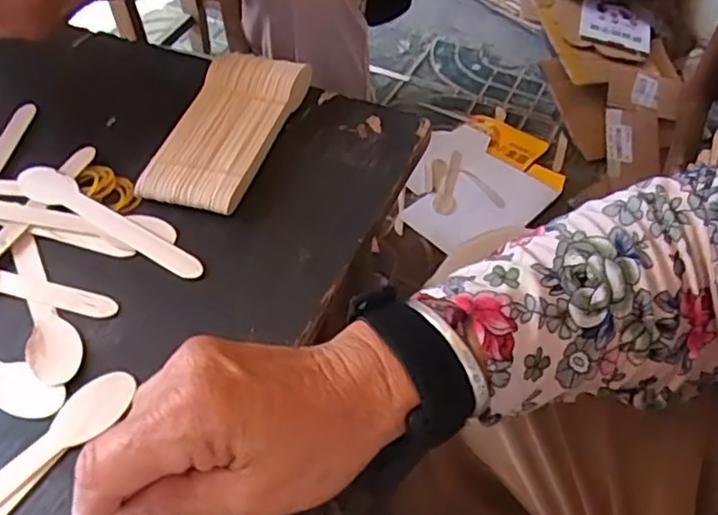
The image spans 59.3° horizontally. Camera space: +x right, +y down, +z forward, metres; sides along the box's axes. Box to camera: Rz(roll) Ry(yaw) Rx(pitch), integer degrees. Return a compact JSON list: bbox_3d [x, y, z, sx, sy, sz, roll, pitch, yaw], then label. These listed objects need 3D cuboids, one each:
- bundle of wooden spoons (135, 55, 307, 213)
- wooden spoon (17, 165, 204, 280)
[{"bbox_3d":[-0.095,-0.095,0.461,0.073,0.027,0.149,14,50,10],"label":"bundle of wooden spoons"},{"bbox_3d":[-0.167,-0.024,0.412,0.159,0.007,0.025,28,53,20],"label":"wooden spoon"}]

